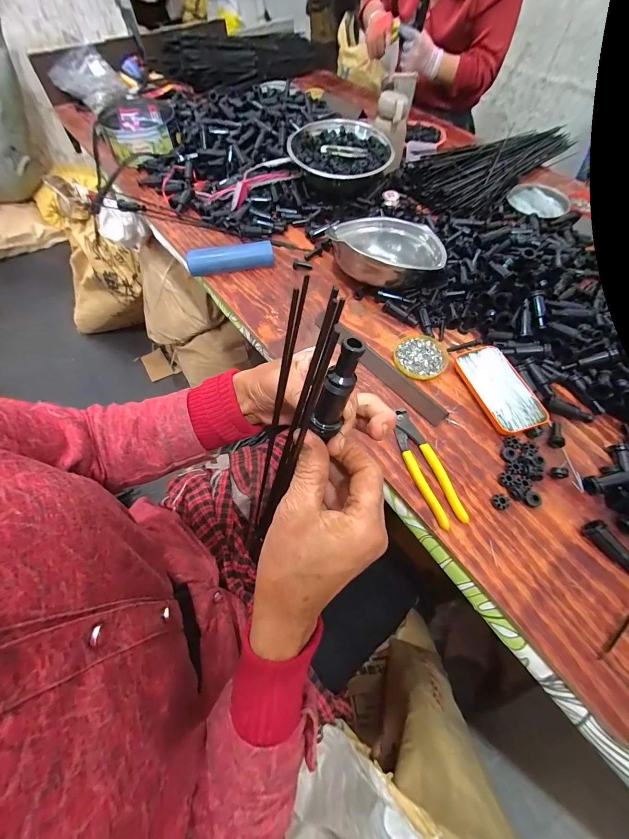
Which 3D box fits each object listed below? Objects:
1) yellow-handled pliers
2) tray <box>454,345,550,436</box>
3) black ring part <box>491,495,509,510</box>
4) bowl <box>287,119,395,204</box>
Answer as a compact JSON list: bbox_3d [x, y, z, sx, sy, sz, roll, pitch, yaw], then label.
[{"bbox_3d":[0.145,0.060,0.414,0.041,0.012,0.162,-18,64,-10],"label":"yellow-handled pliers"},{"bbox_3d":[0.279,-0.047,0.466,0.073,0.017,0.144,-17,64,-10],"label":"tray"},{"bbox_3d":[0.235,0.104,0.391,0.018,0.012,0.017,0,62,-1],"label":"black ring part"},{"bbox_3d":[0.057,-0.571,0.694,0.213,0.085,0.200,0,62,-1],"label":"bowl"}]

